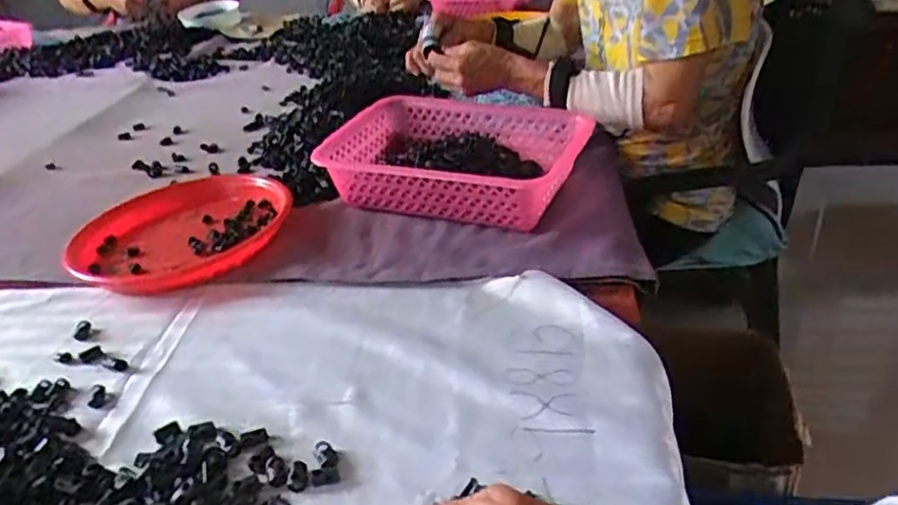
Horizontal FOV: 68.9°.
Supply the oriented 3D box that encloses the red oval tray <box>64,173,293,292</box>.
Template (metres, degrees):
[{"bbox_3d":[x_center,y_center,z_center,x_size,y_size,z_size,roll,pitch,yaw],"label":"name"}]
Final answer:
[{"bbox_3d":[-0.306,-0.029,0.751,0.227,0.023,0.217,14,38,26],"label":"red oval tray"}]

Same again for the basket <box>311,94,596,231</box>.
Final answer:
[{"bbox_3d":[0.008,-0.105,0.739,0.286,0.089,0.152,14,38,26],"label":"basket"}]

